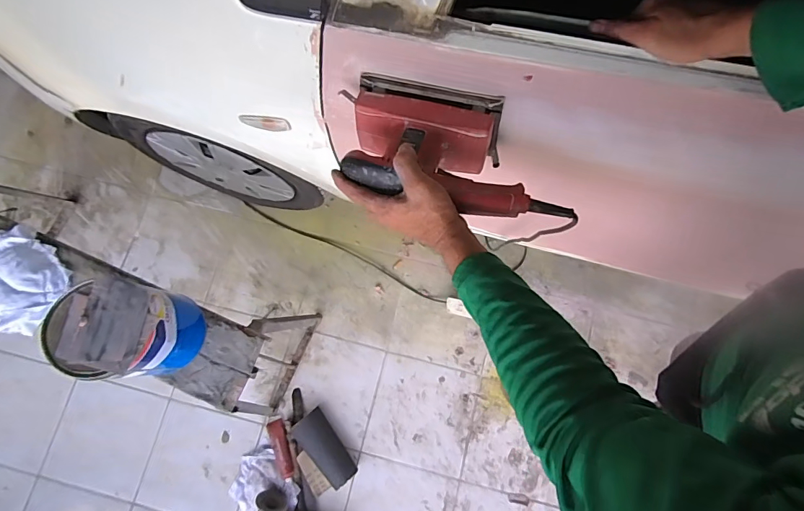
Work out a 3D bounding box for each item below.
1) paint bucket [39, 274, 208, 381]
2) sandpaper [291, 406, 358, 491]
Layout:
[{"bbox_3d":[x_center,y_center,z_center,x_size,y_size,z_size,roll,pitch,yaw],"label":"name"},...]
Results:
[{"bbox_3d":[-0.479,0.133,0.769,0.154,0.221,0.148,0,78,1],"label":"paint bucket"},{"bbox_3d":[-0.225,0.561,1.217,0.095,0.033,0.214,-37,81,-6],"label":"sandpaper"}]

